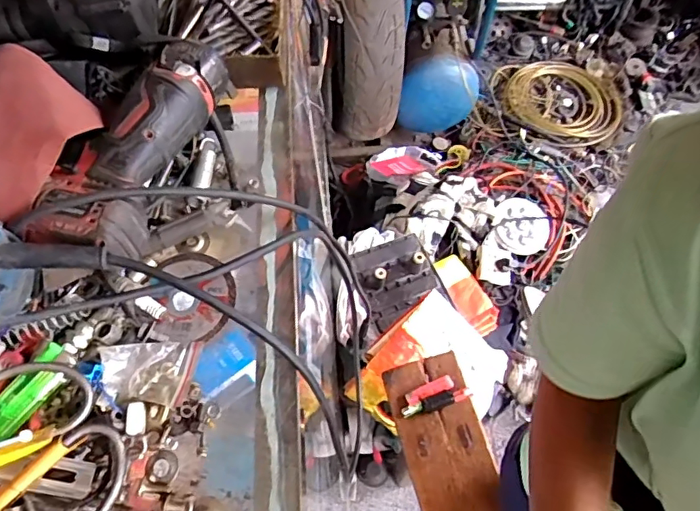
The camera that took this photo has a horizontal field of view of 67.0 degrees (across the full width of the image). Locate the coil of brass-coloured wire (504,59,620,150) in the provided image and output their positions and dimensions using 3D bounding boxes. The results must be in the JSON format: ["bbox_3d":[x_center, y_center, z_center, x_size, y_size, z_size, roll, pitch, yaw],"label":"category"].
[{"bbox_3d":[0.693,-0.497,1.709,0.332,0.037,0.359,-1,62,2],"label":"coil of brass-coloured wire"}]

